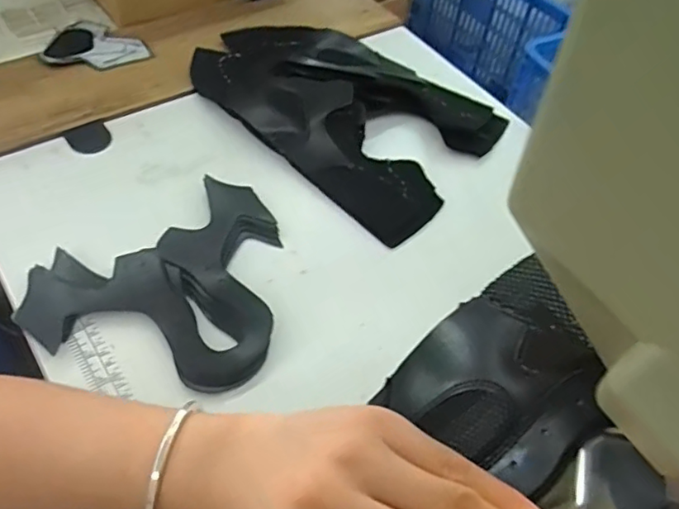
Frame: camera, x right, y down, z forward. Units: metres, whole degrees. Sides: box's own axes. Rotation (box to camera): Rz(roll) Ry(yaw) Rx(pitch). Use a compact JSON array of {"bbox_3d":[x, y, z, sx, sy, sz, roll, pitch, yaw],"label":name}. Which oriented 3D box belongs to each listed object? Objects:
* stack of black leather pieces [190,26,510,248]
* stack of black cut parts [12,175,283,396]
[{"bbox_3d":[-0.006,-0.171,0.626,0.348,0.037,0.195,39,58,22],"label":"stack of black leather pieces"},{"bbox_3d":[-0.142,0.007,0.487,0.200,0.014,0.199,13,52,4],"label":"stack of black cut parts"}]

